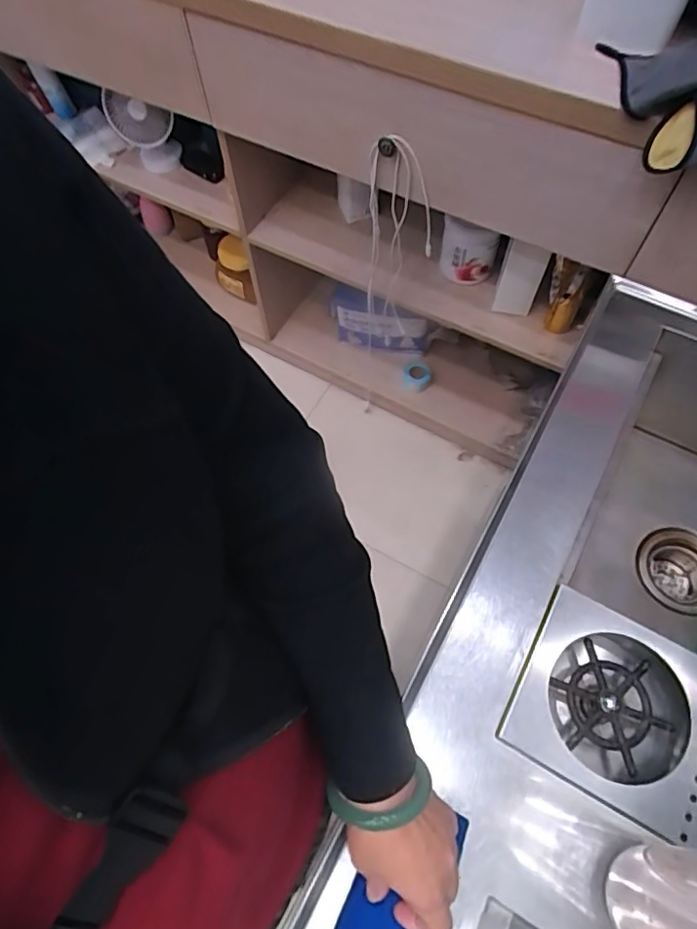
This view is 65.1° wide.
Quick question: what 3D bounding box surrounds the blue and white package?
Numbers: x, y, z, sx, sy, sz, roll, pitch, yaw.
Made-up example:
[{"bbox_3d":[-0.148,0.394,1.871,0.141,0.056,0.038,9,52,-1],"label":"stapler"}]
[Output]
[{"bbox_3d":[0.067,-0.349,1.361,0.249,0.195,0.071,16,66,9],"label":"blue and white package"}]

